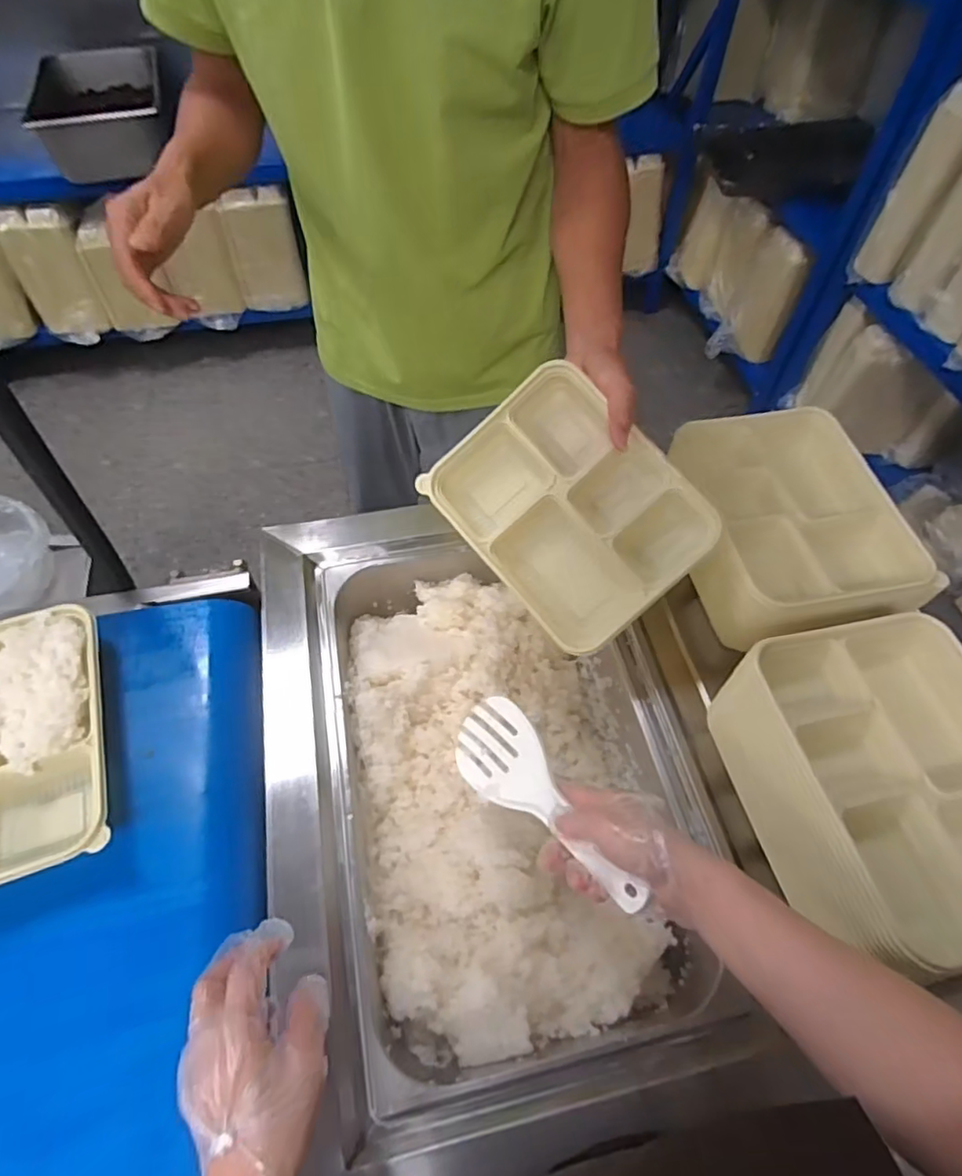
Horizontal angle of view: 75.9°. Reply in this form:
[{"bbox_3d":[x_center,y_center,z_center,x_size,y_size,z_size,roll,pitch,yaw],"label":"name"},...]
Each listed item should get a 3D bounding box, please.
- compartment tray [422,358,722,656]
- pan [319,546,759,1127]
[{"bbox_3d":[0.091,-0.081,0.632,0.195,0.041,0.247,-42,80,9],"label":"compartment tray"},{"bbox_3d":[0.027,0.188,0.665,0.348,0.121,0.530,-8,52,-10],"label":"pan"}]

